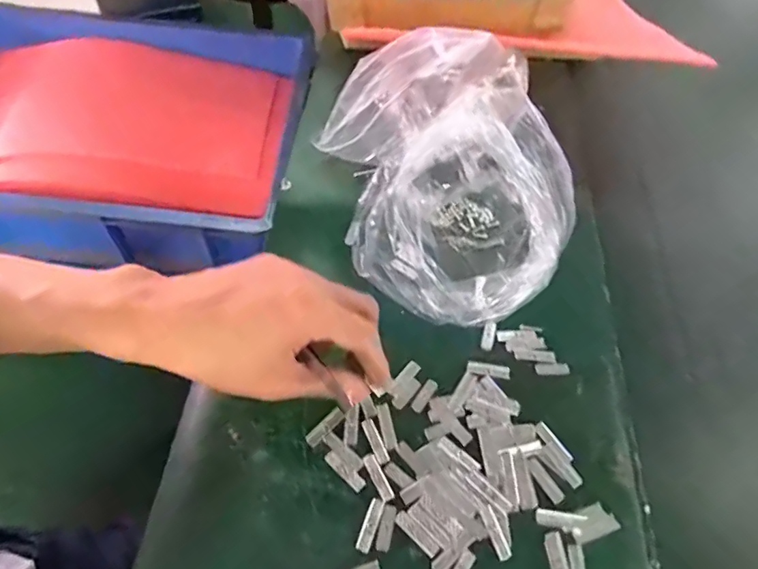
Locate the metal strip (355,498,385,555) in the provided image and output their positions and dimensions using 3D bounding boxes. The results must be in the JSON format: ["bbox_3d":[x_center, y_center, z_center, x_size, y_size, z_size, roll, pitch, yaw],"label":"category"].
[{"bbox_3d":[-0.005,0.145,0.311,0.010,0.004,0.031,21,57,7],"label":"metal strip"}]

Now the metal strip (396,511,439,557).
[{"bbox_3d":[0.023,0.149,0.310,0.030,0.004,0.008,40,61,18],"label":"metal strip"}]

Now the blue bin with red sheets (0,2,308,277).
[{"bbox_3d":[-0.428,-0.267,0.776,0.604,0.112,0.465,3,56,-5],"label":"blue bin with red sheets"}]

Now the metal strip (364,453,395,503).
[{"bbox_3d":[0.000,0.122,0.328,0.008,0.004,0.031,-21,61,-19],"label":"metal strip"}]

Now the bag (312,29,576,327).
[{"bbox_3d":[0.047,-0.094,0.405,0.148,0.120,0.234,-12,59,-14],"label":"bag"}]

